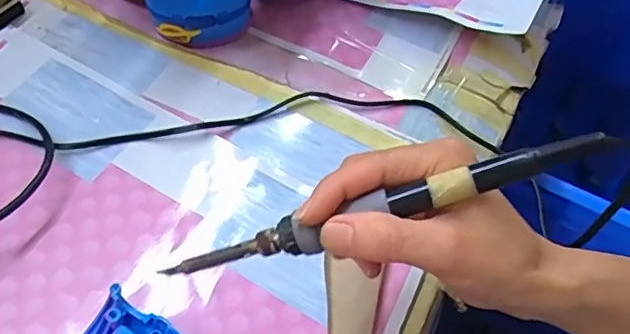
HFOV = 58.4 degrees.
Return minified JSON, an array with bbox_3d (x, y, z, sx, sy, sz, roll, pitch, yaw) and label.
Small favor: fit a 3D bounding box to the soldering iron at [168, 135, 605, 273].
[{"bbox_3d":[0.023,0.022,0.258,0.208,0.016,0.016,-19,56,13],"label":"soldering iron"}]

